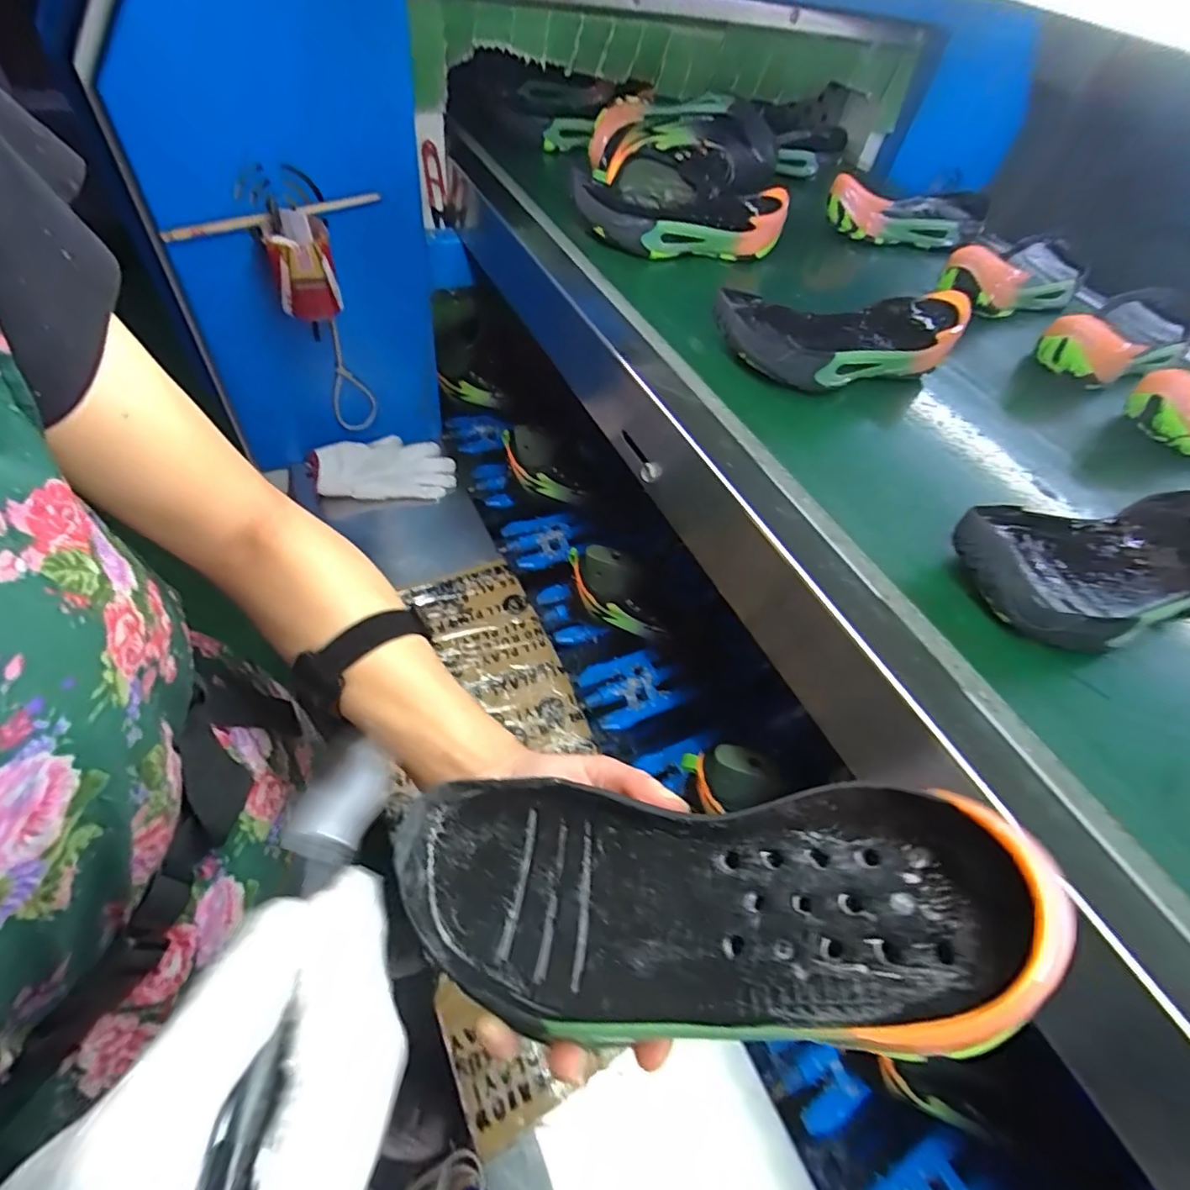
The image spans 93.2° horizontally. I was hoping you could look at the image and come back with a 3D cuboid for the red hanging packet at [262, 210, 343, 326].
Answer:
[{"bbox_3d":[-0.327,-0.364,0.633,0.069,0.097,0.055,-22,55,-16],"label":"red hanging packet"}]

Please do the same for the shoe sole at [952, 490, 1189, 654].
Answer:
[{"bbox_3d":[0.333,-0.026,0.357,0.224,0.056,0.098,-13,53,-9],"label":"shoe sole"}]

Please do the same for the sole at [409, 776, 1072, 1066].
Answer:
[{"bbox_3d":[0.025,0.116,0.215,0.239,0.037,0.084,-10,48,26],"label":"sole"}]

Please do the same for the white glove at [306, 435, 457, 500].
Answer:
[{"bbox_3d":[-0.318,-0.196,0.849,0.199,0.021,0.117,-2,63,-28],"label":"white glove"}]

